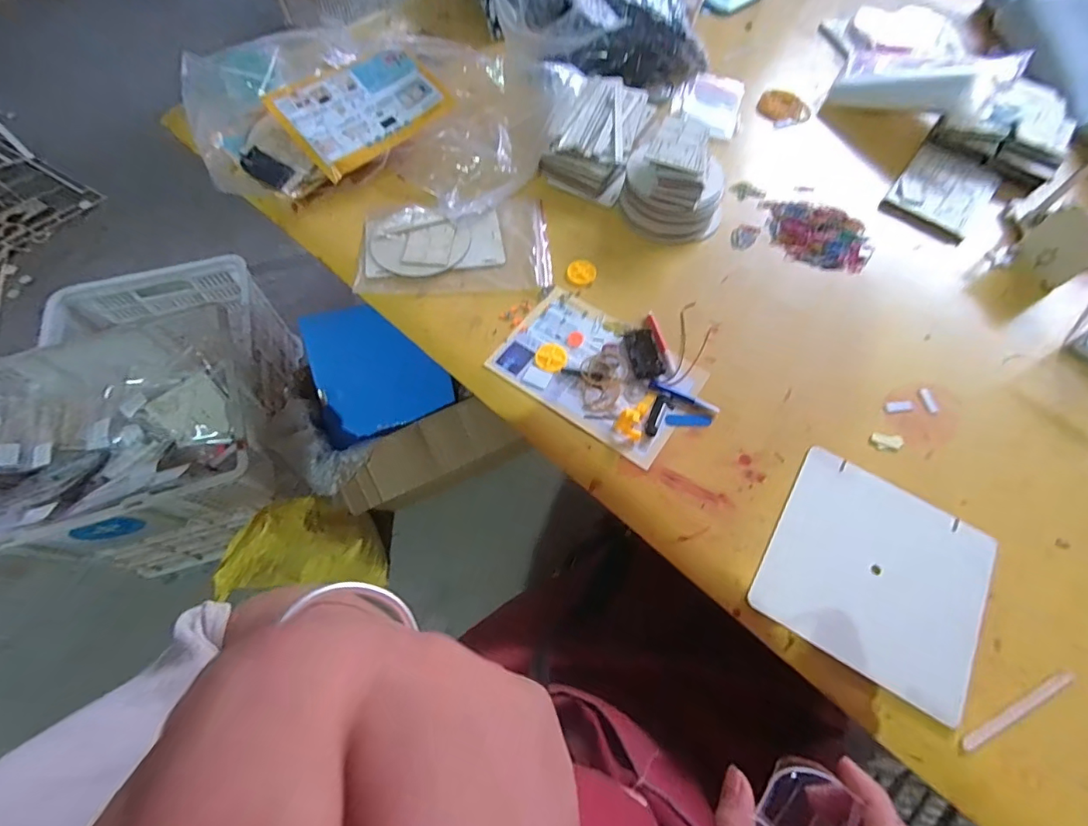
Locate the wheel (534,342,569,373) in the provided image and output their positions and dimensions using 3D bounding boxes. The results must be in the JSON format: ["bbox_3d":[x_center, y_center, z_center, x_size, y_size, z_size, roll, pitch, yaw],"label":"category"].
[{"bbox_3d":[0.008,-0.061,0.530,0.035,0.006,0.036,0,64,-1],"label":"wheel"}]

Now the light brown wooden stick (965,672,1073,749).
[{"bbox_3d":[0.387,0.240,0.390,0.121,0.004,0.010,-19,66,-12],"label":"light brown wooden stick"}]

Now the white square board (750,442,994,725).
[{"bbox_3d":[0.300,0.141,0.434,0.177,0.009,0.177,30,67,13],"label":"white square board"}]

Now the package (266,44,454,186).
[{"bbox_3d":[-0.241,-0.408,0.639,0.197,0.014,0.136,-41,87,-15],"label":"package"}]

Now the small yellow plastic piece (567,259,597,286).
[{"bbox_3d":[0.046,-0.171,0.585,0.034,0.006,0.036,0,64,-1],"label":"small yellow plastic piece"}]

